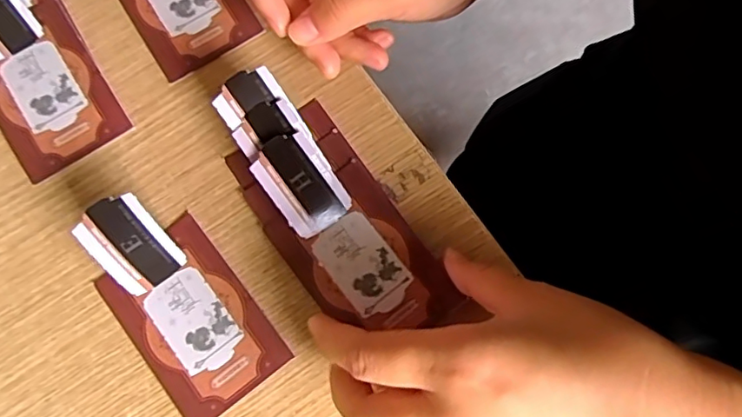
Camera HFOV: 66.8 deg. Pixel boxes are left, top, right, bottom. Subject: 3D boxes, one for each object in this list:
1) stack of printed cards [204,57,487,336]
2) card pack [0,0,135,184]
[{"bbox_3d":[-0.019,0.003,0.259,0.057,0.025,0.141,-40,86,-7],"label":"stack of printed cards"},{"bbox_3d":[-0.171,-0.077,0.269,0.054,0.026,0.119,-32,80,-6],"label":"card pack"}]

